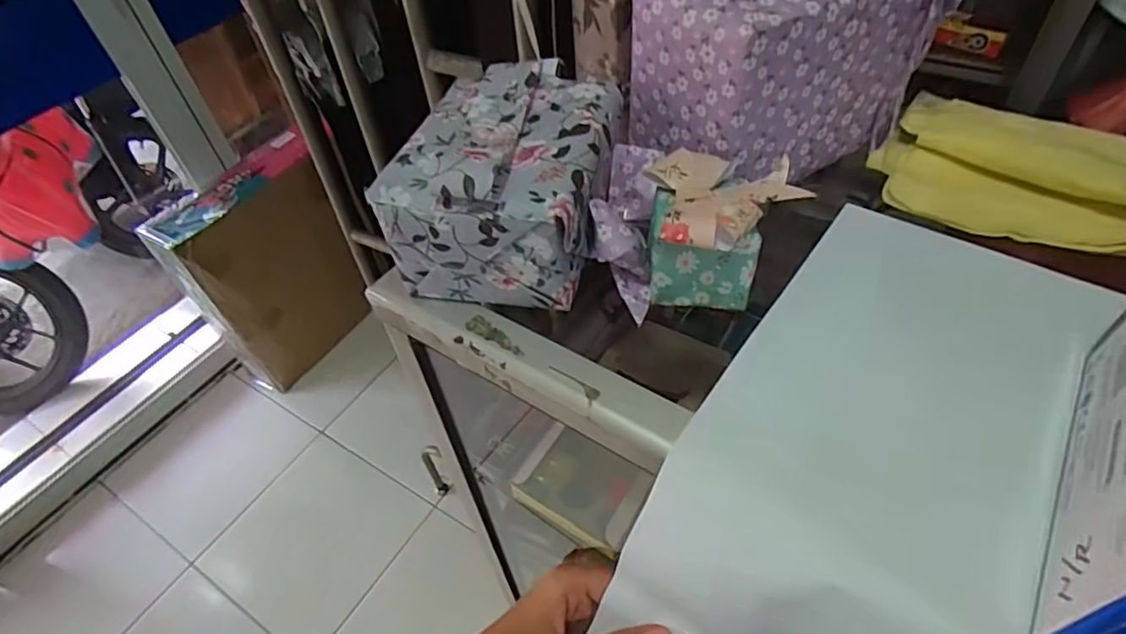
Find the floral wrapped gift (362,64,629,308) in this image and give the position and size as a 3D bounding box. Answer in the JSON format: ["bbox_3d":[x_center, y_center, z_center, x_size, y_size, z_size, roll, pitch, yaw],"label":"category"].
[{"bbox_3d":[-0.028,-0.099,0.405,0.118,0.086,0.172,9,50,13],"label":"floral wrapped gift"}]

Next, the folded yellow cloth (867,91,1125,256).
[{"bbox_3d":[0.301,-0.094,0.411,0.170,0.027,0.117,32,59,29],"label":"folded yellow cloth"}]

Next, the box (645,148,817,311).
[{"bbox_3d":[0.091,-0.049,0.364,0.081,0.068,0.077,5,50,10],"label":"box"}]

